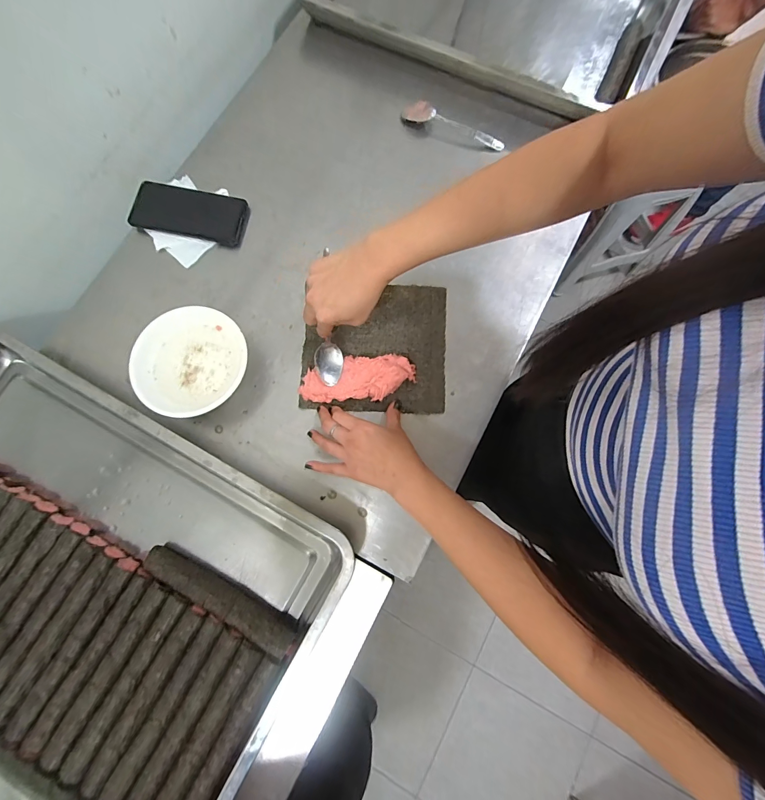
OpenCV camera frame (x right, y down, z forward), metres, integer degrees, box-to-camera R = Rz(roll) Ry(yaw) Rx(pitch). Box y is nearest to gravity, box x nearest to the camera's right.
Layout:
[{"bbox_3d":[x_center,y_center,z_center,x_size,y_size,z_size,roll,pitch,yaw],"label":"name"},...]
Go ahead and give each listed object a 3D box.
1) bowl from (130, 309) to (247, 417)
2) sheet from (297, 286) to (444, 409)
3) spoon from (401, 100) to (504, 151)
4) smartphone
[{"bbox_3d":[-0.251,-0.047,0.477,0.145,0.046,0.141,0,78,0],"label":"bowl"},{"bbox_3d":[-0.012,-0.073,0.491,0.197,0.031,0.172,0,75,2],"label":"sheet"},{"bbox_3d":[0.115,-0.447,0.574,0.172,0.028,0.026,18,79,4],"label":"spoon"},{"bbox_3d":[-0.291,-0.286,0.540,0.169,0.010,0.079,12,77,-1],"label":"smartphone"}]

